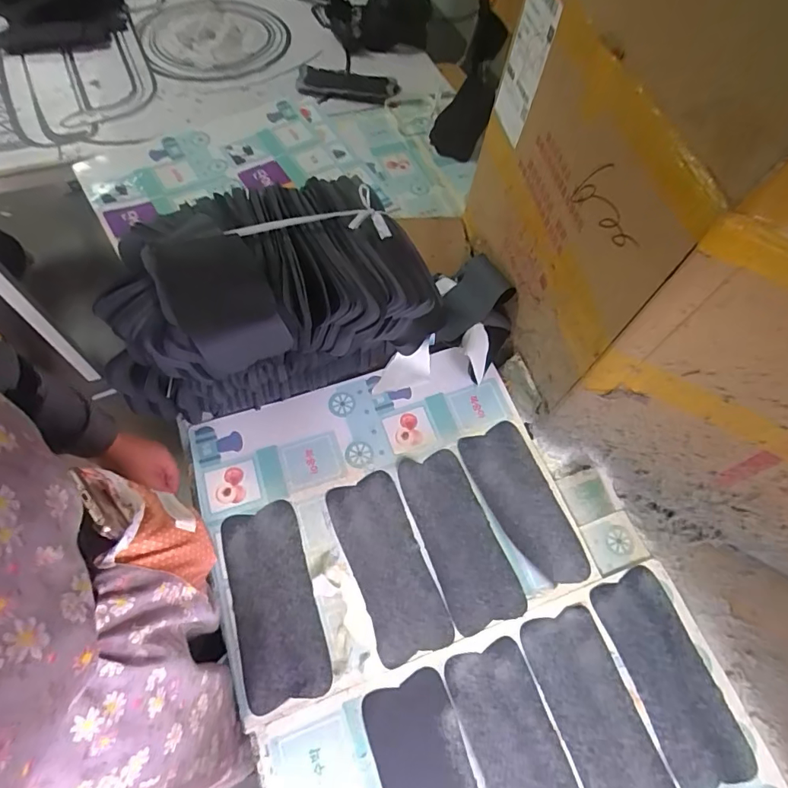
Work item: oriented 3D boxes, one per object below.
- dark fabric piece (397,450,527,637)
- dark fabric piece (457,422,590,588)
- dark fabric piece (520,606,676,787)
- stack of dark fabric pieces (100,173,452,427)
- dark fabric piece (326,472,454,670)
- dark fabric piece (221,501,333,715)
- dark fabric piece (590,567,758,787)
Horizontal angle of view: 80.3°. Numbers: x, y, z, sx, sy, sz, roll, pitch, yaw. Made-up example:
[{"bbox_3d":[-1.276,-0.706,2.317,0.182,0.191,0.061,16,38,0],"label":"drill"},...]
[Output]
[{"bbox_3d":[0.085,0.190,0.633,0.096,0.007,0.232,-18,64,-12],"label":"dark fabric piece"},{"bbox_3d":[0.183,0.154,0.664,0.097,0.008,0.234,-20,65,-13],"label":"dark fabric piece"},{"bbox_3d":[0.239,0.379,0.546,0.097,0.008,0.227,-16,64,-11],"label":"dark fabric piece"},{"bbox_3d":[-0.181,-0.139,0.691,0.431,0.238,0.233,-17,64,-11],"label":"stack of dark fabric pieces"},{"bbox_3d":[-0.010,0.222,0.620,0.096,0.006,0.232,-20,65,-13],"label":"dark fabric piece"},{"bbox_3d":[-0.154,0.260,0.594,0.100,0.004,0.232,-16,64,-11],"label":"dark fabric piece"},{"bbox_3d":[0.334,0.341,0.568,0.099,0.006,0.227,-15,64,-11],"label":"dark fabric piece"}]

